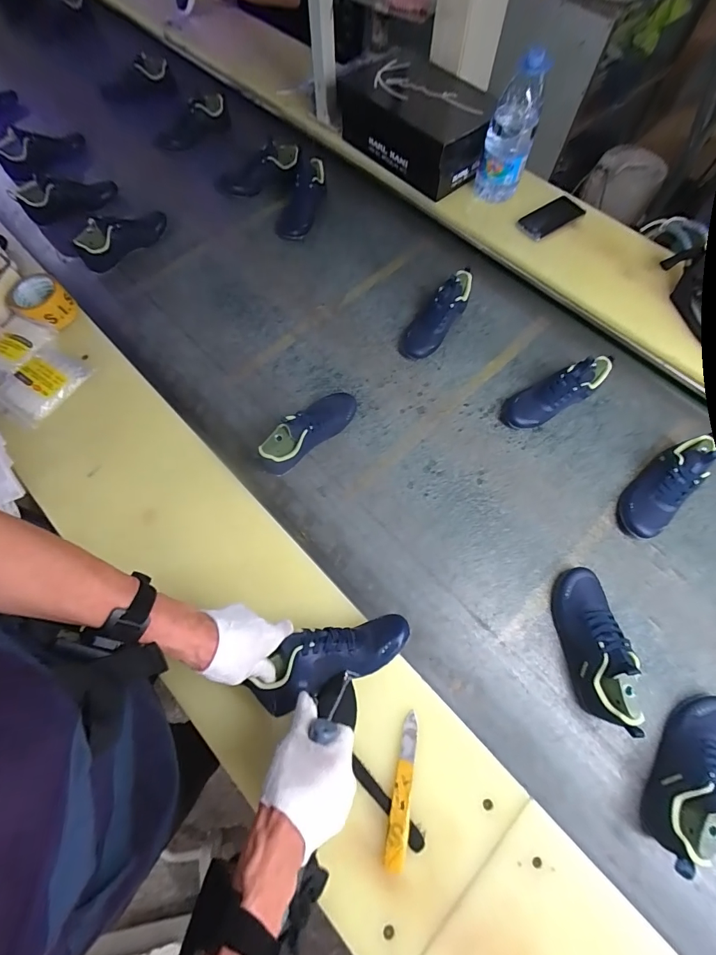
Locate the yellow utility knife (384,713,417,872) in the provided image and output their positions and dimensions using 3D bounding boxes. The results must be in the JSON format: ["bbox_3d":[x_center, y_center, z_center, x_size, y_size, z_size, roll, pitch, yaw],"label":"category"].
[{"bbox_3d":[0.058,0.398,0.507,0.024,0.010,0.167,10,68,6],"label":"yellow utility knife"}]

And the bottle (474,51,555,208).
[{"bbox_3d":[0.336,-0.754,0.881,0.103,0.247,0.078,15,68,8],"label":"bottle"}]

